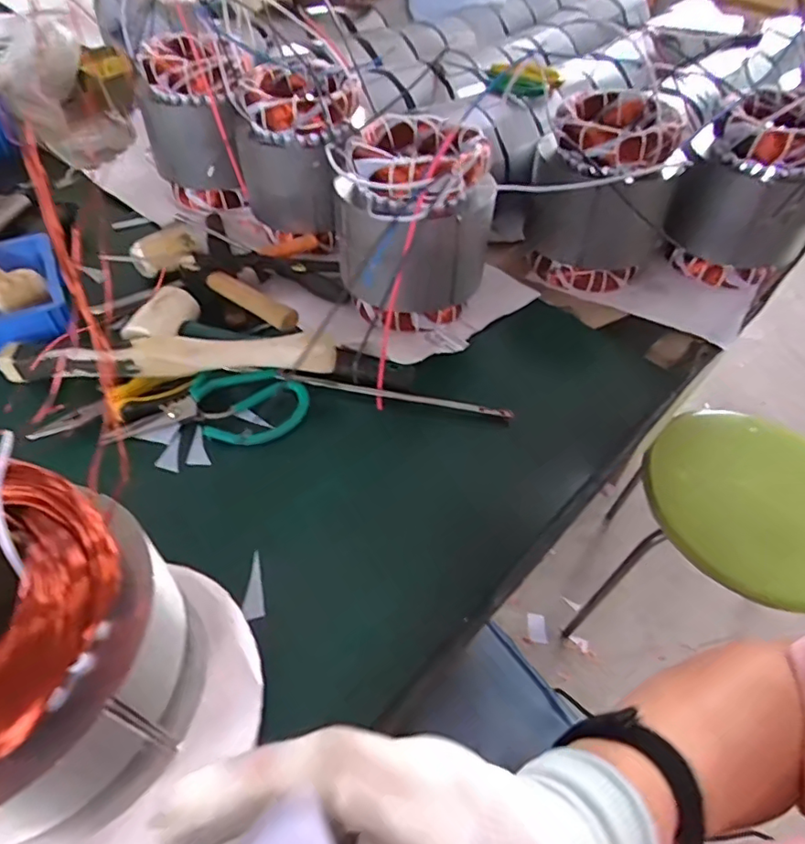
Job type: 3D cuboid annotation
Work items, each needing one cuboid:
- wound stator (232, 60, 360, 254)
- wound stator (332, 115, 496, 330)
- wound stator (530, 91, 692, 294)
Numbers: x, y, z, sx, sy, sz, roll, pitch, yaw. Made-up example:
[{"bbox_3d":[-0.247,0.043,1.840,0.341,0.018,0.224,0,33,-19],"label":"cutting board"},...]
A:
[{"bbox_3d":[-0.119,-0.324,0.666,0.139,0.155,0.141,-21,54,-18],"label":"wound stator"},{"bbox_3d":[0.015,-0.210,0.574,0.149,0.166,0.138,1,50,-1],"label":"wound stator"},{"bbox_3d":[0.232,-0.268,0.648,0.148,0.180,0.148,1,50,-1],"label":"wound stator"}]

